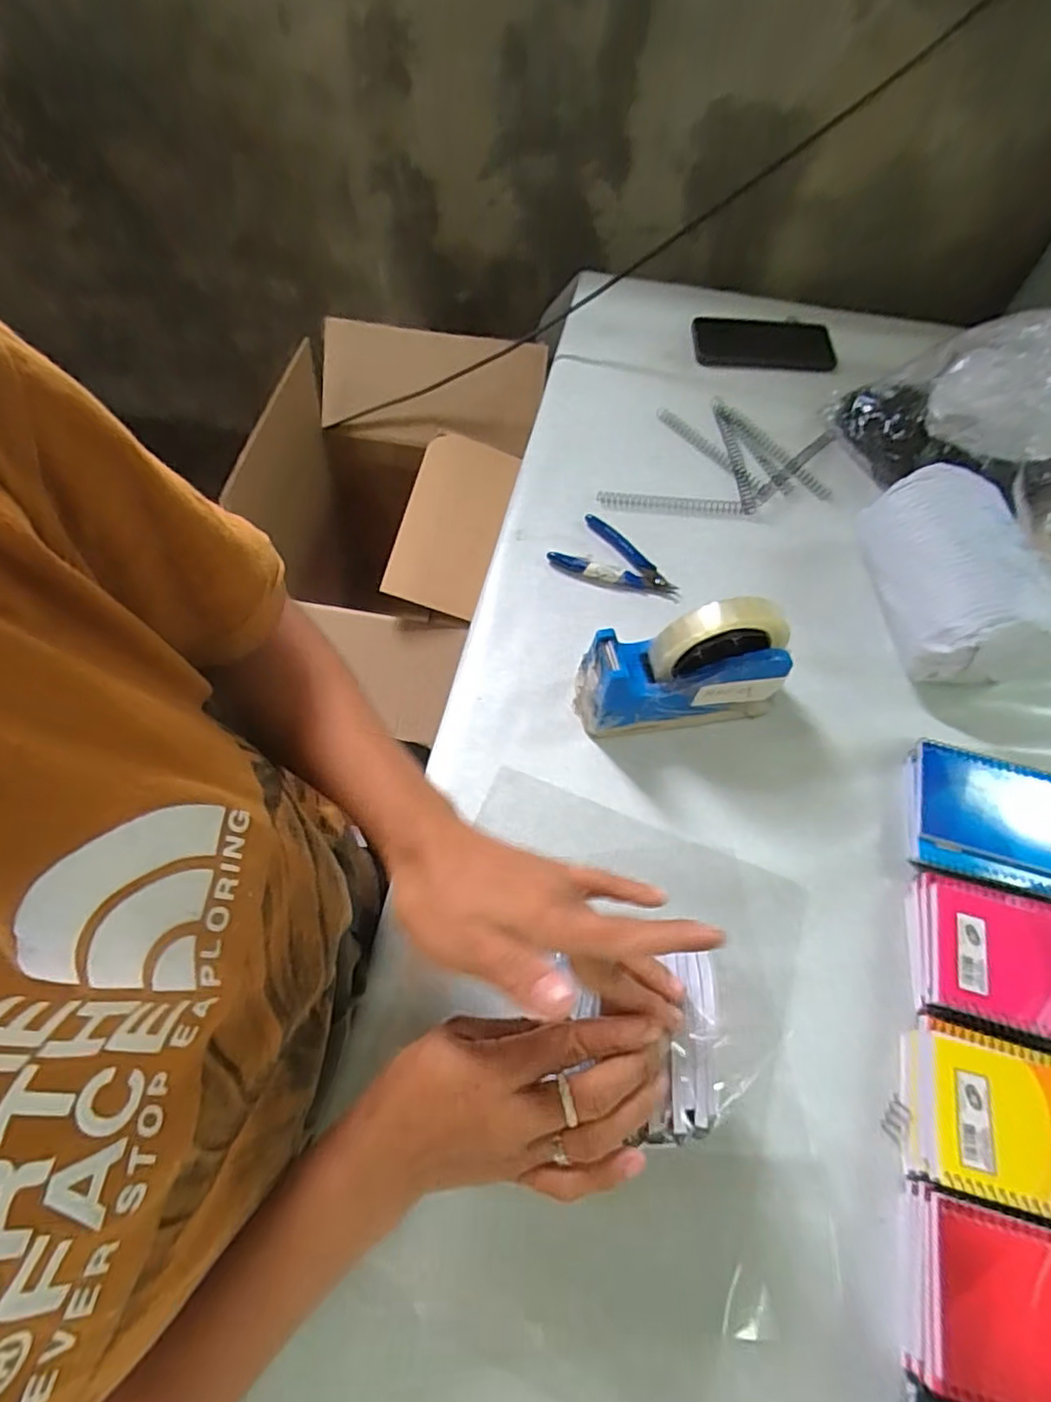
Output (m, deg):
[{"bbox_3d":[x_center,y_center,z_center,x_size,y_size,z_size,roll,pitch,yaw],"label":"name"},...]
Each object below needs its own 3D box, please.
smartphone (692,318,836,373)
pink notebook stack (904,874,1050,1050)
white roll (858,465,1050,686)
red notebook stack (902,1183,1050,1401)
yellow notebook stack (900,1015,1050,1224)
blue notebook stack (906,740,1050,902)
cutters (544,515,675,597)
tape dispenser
[{"bbox_3d":[0.297,-0.447,0.766,0.171,0.007,0.087,5,63,1],"label":"smartphone"},{"bbox_3d":[0.344,0.186,0.429,0.134,0.029,0.096,15,63,6],"label":"pink notebook stack"},{"bbox_3d":[0.363,-0.104,0.540,0.099,0.099,0.174,-5,63,-4],"label":"white roll"},{"bbox_3d":[0.285,0.346,0.342,0.134,0.032,0.090,16,63,6],"label":"red notebook stack"},{"bbox_3d":[0.316,0.268,0.386,0.137,0.031,0.093,14,63,6],"label":"yellow notebook stack"},{"bbox_3d":[0.371,0.096,0.479,0.134,0.024,0.106,17,63,7],"label":"blue notebook stack"},{"bbox_3d":[0.089,-0.131,0.598,0.117,0.012,0.066,38,68,16],"label":"cutters"},{"bbox_3d":[0.127,-0.025,0.481,0.160,0.120,0.051,-4,63,-4],"label":"tape dispenser"}]

